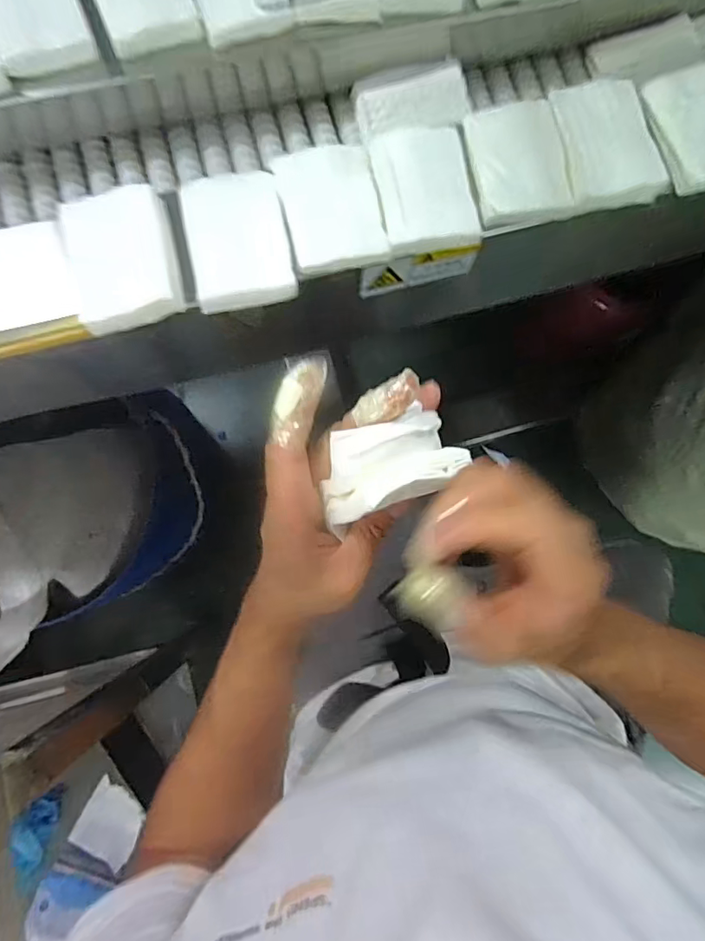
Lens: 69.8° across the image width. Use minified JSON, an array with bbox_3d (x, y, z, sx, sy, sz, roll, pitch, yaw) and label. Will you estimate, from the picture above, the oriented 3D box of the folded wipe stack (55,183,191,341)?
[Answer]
[{"bbox_3d":[-0.172,-0.156,0.371,0.078,0.016,0.100,-14,83,-5],"label":"folded wipe stack"}]

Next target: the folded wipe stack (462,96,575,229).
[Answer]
[{"bbox_3d":[0.132,-0.250,0.408,0.072,0.019,0.099,-13,83,-5],"label":"folded wipe stack"}]

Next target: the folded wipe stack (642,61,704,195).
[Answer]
[{"bbox_3d":[0.284,-0.283,0.411,0.070,0.016,0.106,-17,84,-6],"label":"folded wipe stack"}]

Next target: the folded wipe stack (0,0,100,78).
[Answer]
[{"bbox_3d":[-0.255,-0.369,0.402,0.074,0.014,0.100,-21,84,-6],"label":"folded wipe stack"}]

